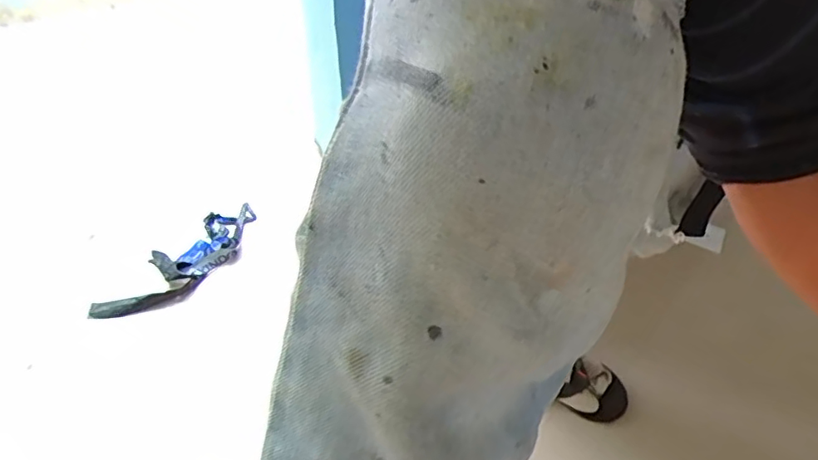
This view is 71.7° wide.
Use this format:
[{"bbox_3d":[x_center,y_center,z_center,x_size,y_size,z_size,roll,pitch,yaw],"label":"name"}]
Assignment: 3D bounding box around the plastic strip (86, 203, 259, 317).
[{"bbox_3d":[-0.461,0.061,1.160,0.120,0.041,0.374,30,56,21],"label":"plastic strip"}]

